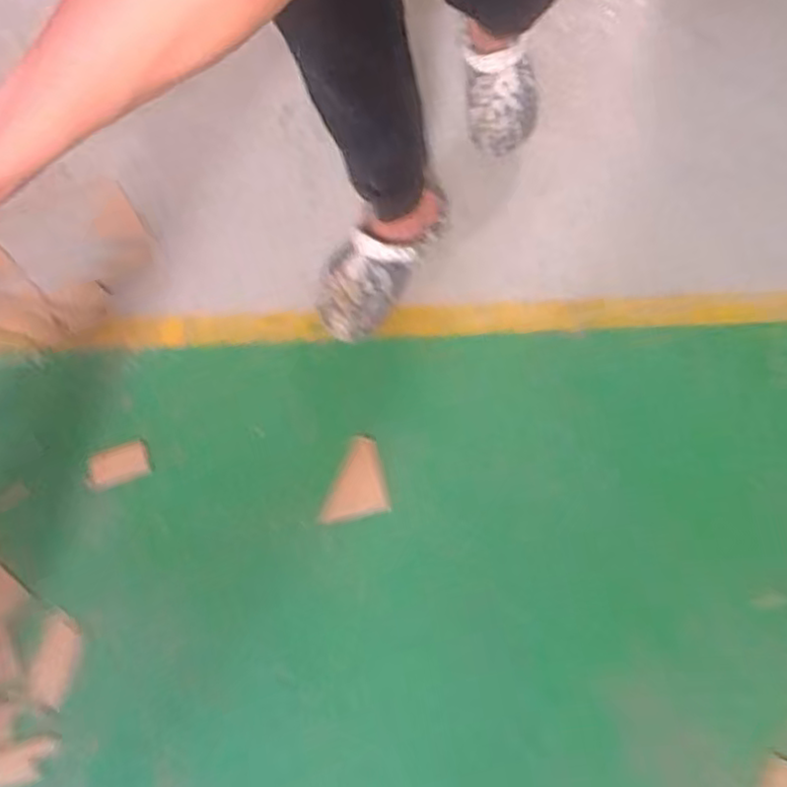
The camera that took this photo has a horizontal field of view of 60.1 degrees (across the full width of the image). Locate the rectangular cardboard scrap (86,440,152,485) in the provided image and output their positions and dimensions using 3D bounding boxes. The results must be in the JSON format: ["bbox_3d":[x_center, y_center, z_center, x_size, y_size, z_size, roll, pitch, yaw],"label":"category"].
[{"bbox_3d":[-0.390,0.098,0.958,0.084,0.005,0.049,-15,74,-1],"label":"rectangular cardboard scrap"}]

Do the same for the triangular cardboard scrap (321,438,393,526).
[{"bbox_3d":[-0.060,0.116,0.932,0.092,0.025,0.109,-11,74,0],"label":"triangular cardboard scrap"}]

